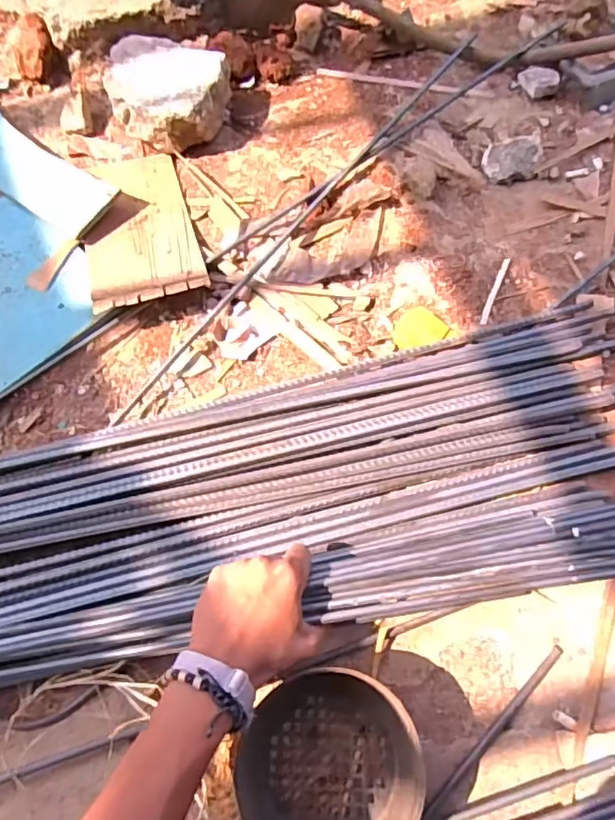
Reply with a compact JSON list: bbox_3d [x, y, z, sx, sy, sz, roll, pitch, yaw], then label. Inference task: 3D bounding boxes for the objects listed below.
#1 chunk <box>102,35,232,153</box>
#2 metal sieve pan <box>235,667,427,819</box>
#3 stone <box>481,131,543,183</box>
[{"bbox_3d":[-0.179,-0.403,0.729,0.152,0.079,0.129,5,69,3],"label":"chunk"},{"bbox_3d":[0.014,0.292,0.446,0.136,0.068,0.151,31,73,12],"label":"metal sieve pan"},{"bbox_3d":[0.257,-0.313,0.699,0.071,0.031,0.042,-9,69,-3],"label":"stone"}]

